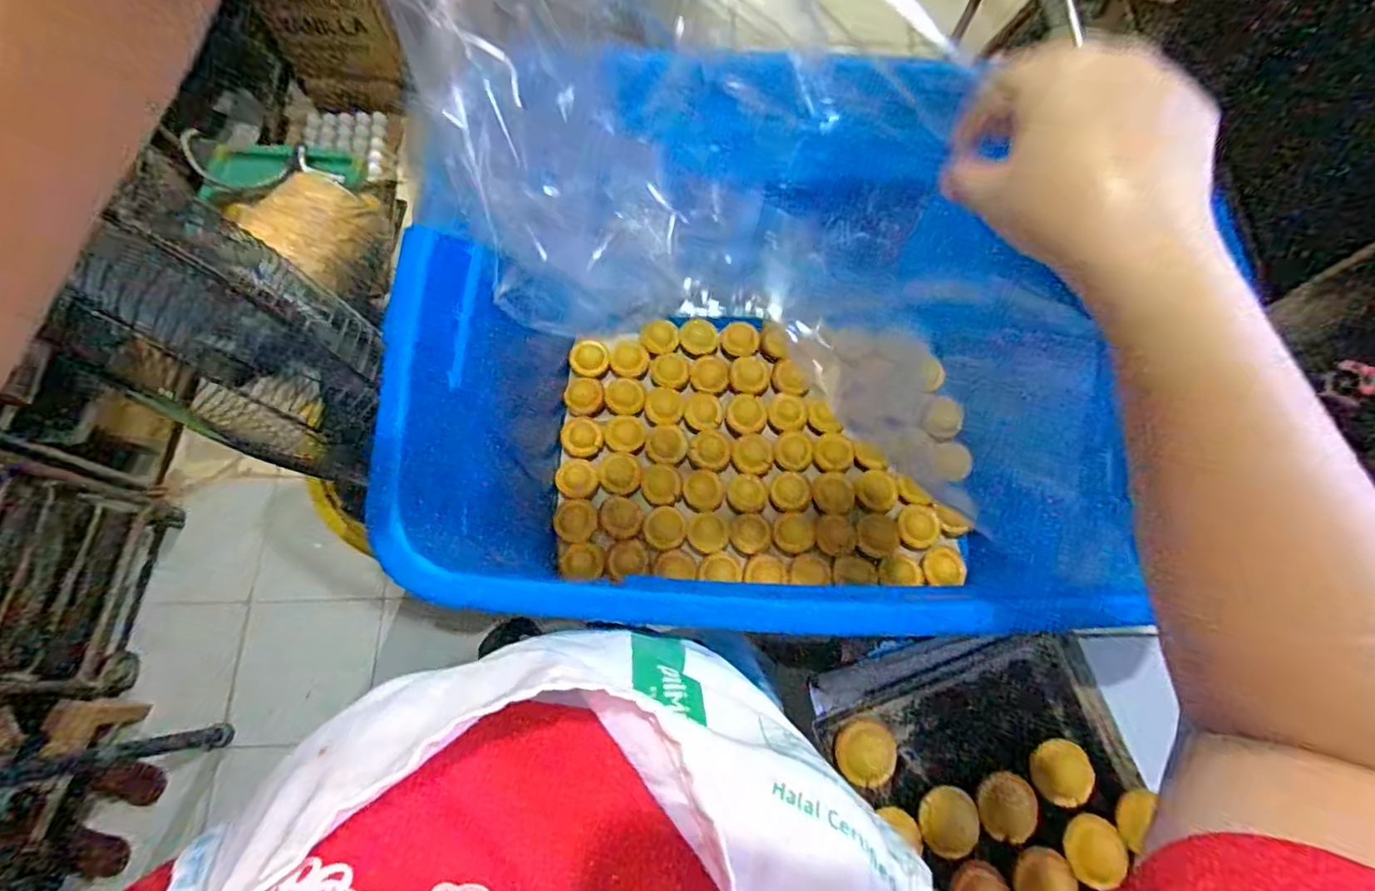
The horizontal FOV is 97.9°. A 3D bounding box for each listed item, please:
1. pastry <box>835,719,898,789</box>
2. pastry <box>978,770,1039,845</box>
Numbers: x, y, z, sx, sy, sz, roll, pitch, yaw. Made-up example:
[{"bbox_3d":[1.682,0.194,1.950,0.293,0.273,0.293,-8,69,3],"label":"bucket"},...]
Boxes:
[{"bbox_3d":[0.191,0.333,0.652,0.062,0.032,0.062,1,72,-2],"label":"pastry"},{"bbox_3d":[0.344,0.390,0.647,0.055,0.023,0.065,8,72,1],"label":"pastry"}]

